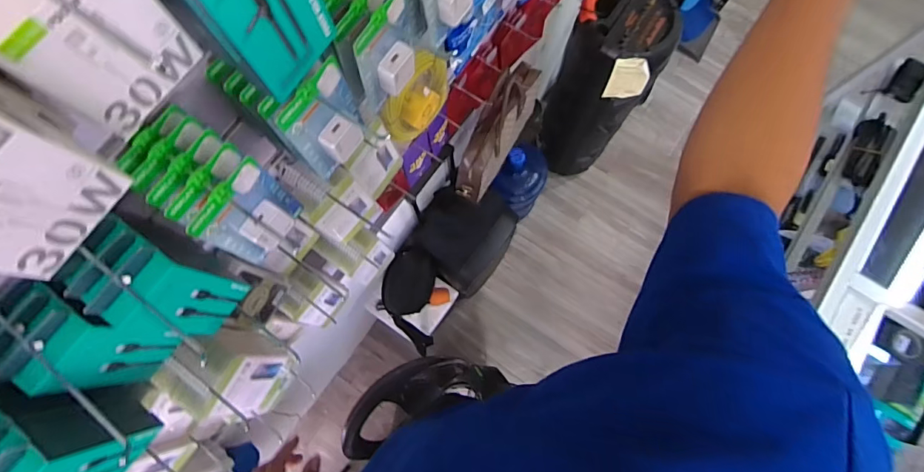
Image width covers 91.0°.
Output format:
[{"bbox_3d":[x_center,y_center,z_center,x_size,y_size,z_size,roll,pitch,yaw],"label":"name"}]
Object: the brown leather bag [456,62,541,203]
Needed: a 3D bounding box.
[{"bbox_3d":[0.094,-0.285,1.191,0.085,0.355,0.346,30,79,7],"label":"brown leather bag"}]

